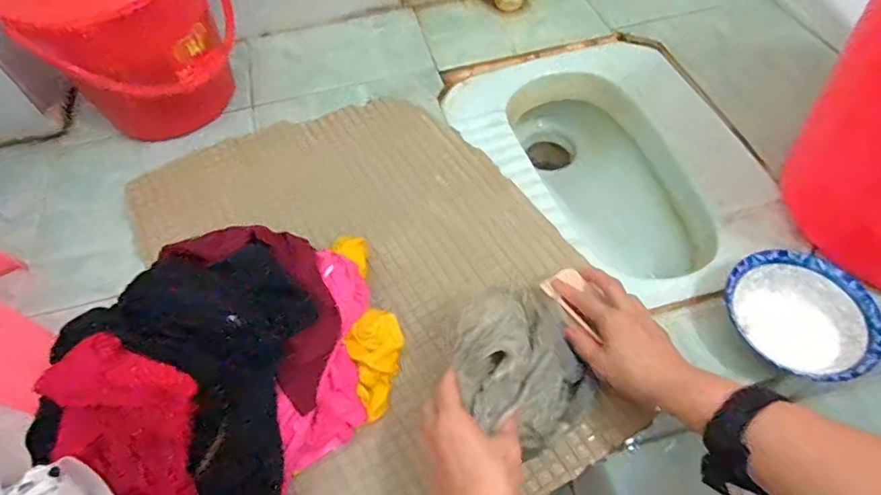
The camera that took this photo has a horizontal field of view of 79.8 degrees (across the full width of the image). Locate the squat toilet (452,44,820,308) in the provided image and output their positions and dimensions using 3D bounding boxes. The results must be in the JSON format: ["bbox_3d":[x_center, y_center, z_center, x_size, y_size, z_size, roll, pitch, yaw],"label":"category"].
[{"bbox_3d":[0.251,-0.099,0.789,0.328,0.182,0.457,-28,59,-14],"label":"squat toilet"}]

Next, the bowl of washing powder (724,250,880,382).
[{"bbox_3d":[0.369,0.072,0.546,0.124,0.048,0.137,-28,59,-14],"label":"bowl of washing powder"}]

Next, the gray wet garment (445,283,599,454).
[{"bbox_3d":[0.073,0.104,0.482,0.124,0.112,0.127,-2,56,3],"label":"gray wet garment"}]

